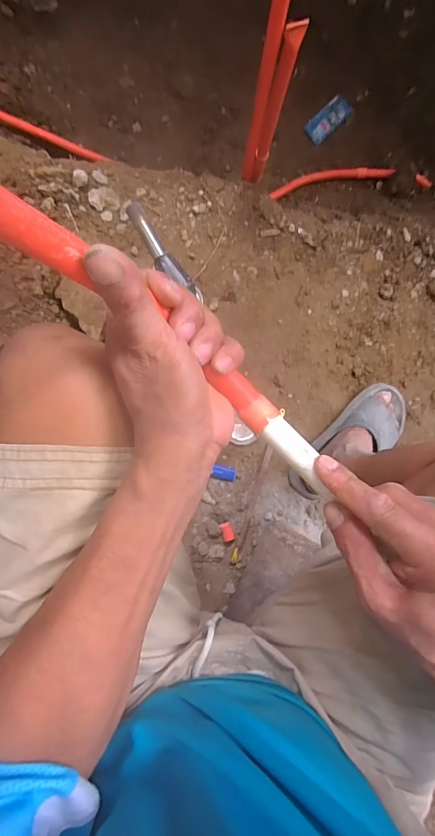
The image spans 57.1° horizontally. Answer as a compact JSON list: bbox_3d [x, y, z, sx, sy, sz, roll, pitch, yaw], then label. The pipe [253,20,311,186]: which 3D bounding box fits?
[{"bbox_3d":[0.087,-0.483,0.646,0.028,0.293,0.028,16,87,-5],"label":"pipe"}]

